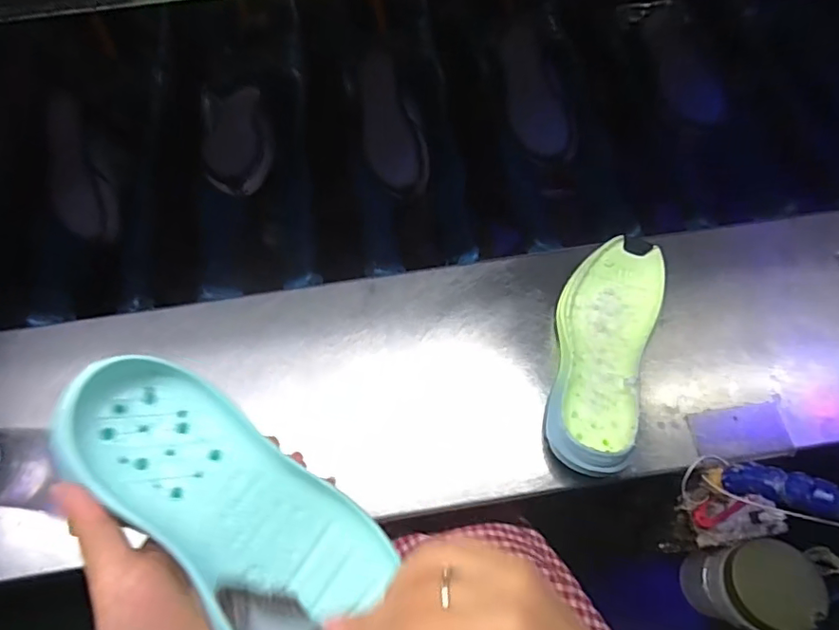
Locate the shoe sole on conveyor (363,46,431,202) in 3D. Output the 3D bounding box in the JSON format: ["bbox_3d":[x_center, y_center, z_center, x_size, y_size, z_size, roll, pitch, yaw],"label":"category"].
[{"bbox_3d":[-0.036,-0.236,0.663,0.071,0.037,0.191,-12,83,-6],"label":"shoe sole on conveyor"}]

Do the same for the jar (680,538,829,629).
[{"bbox_3d":[0.303,0.244,0.485,0.092,0.085,0.069,-10,64,-6],"label":"jar"}]

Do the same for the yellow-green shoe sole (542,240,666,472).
[{"bbox_3d":[0.166,0.035,0.496,0.085,0.046,0.217,19,65,8],"label":"yellow-green shoe sole"}]

